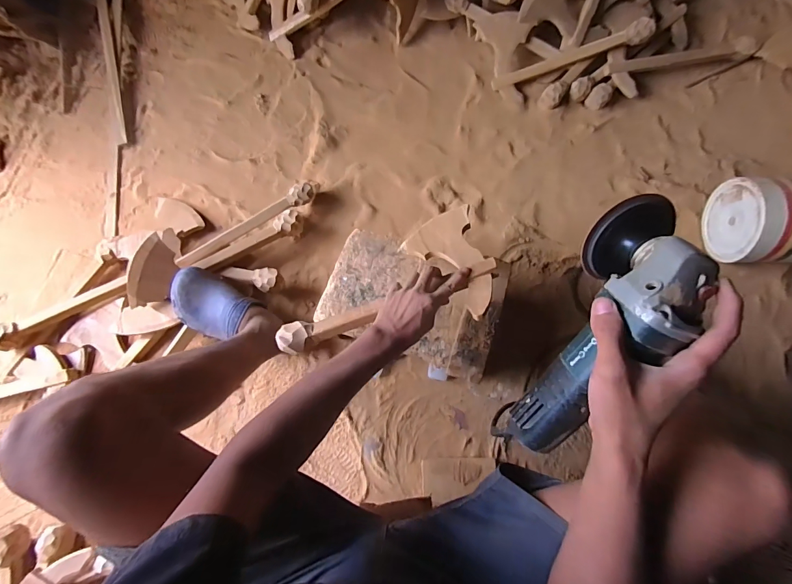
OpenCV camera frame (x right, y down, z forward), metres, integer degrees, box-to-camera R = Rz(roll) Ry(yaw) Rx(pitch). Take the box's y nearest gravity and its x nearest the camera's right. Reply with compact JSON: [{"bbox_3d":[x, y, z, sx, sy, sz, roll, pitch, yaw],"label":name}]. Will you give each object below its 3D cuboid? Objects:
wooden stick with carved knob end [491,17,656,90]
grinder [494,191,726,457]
[{"bbox_3d":[0.441,-0.600,0.954,0.379,0.055,0.046,-12,75,19],"label":"wooden stick with carved knob end"},{"bbox_3d":[0.193,0.051,0.360,0.090,0.091,0.285,27,106,8],"label":"grinder"}]

